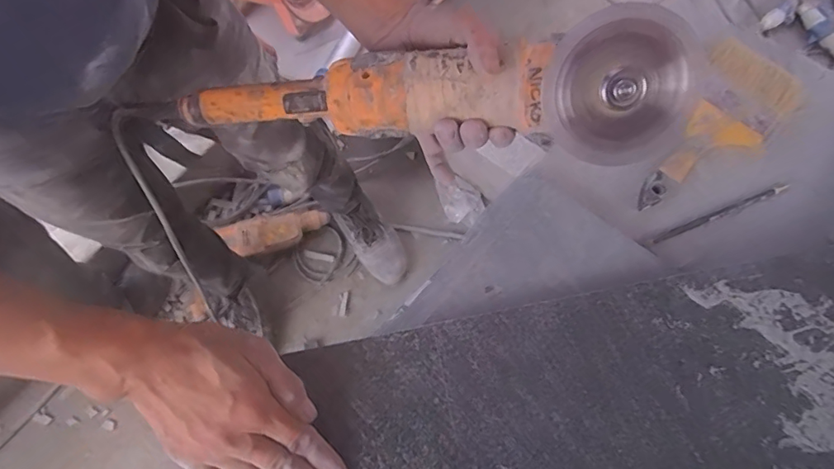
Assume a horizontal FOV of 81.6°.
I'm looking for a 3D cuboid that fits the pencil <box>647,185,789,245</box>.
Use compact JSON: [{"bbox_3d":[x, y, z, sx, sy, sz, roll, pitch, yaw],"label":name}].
[{"bbox_3d":[0.301,-0.020,0.484,0.152,0.006,0.008,-21,70,-6],"label":"pencil"}]

